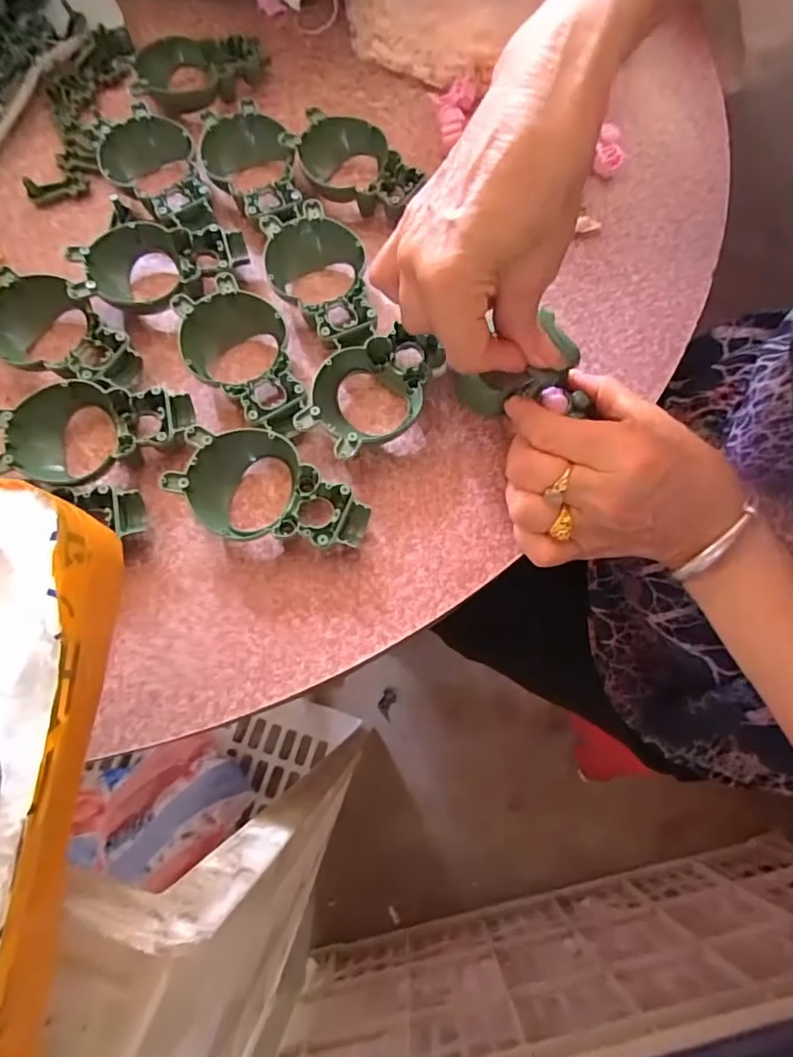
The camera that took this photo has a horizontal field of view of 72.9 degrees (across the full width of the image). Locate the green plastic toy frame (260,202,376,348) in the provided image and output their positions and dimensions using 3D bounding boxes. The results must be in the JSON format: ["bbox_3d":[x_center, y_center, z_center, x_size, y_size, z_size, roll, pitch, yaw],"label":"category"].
[{"bbox_3d":[-0.046,-0.149,0.330,0.057,0.026,0.098,-15,73,-5],"label":"green plastic toy frame"}]

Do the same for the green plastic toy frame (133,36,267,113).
[{"bbox_3d":[-0.139,-0.329,0.387,0.090,0.025,0.056,-18,73,-6],"label":"green plastic toy frame"}]

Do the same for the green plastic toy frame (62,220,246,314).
[{"bbox_3d":[-0.144,-0.159,0.334,0.100,0.027,0.062,-7,73,-3],"label":"green plastic toy frame"}]

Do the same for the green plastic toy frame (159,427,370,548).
[{"bbox_3d":[-0.065,-0.018,0.285,0.102,0.026,0.056,19,73,5],"label":"green plastic toy frame"}]

